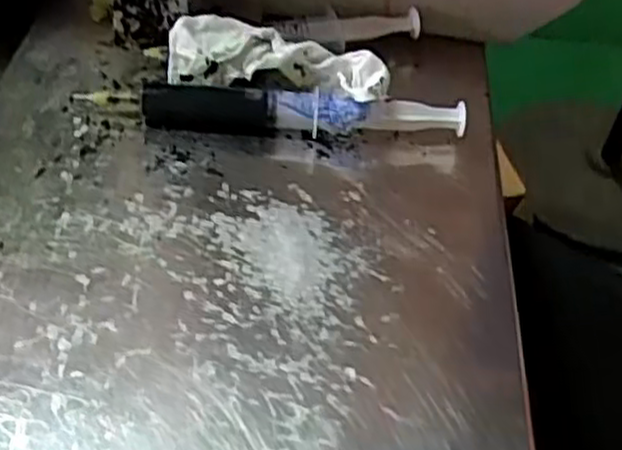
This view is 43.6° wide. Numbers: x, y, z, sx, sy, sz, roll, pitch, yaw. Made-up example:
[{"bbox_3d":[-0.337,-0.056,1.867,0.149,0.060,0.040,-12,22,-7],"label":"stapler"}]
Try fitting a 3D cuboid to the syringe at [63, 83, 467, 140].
[{"bbox_3d":[-0.016,-0.053,0.356,0.173,0.020,0.017,3,45,-3],"label":"syringe"}]

